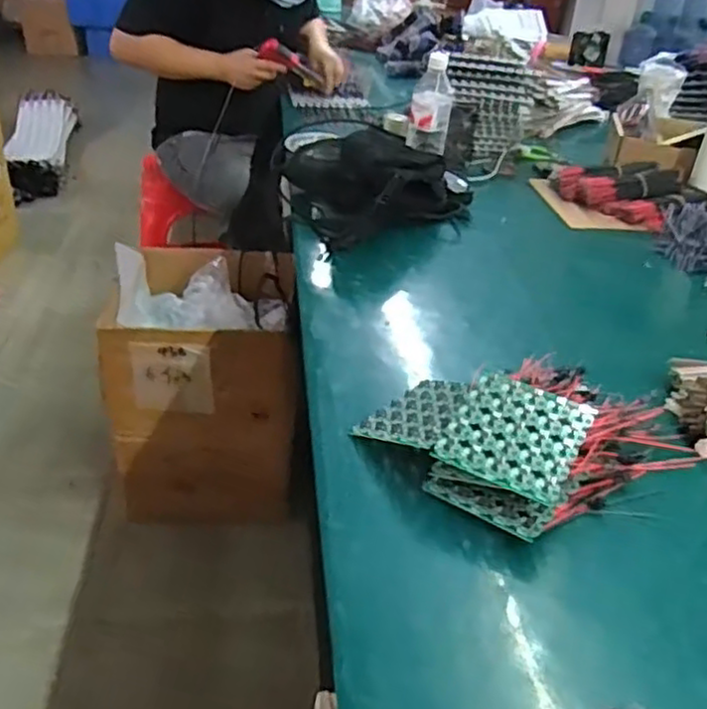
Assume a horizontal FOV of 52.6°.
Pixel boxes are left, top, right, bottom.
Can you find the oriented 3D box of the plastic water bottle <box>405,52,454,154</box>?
[{"bbox_3d":[0.143,-0.461,1.304,0.071,0.163,0.056,10,33,9],"label":"plastic water bottle"}]

